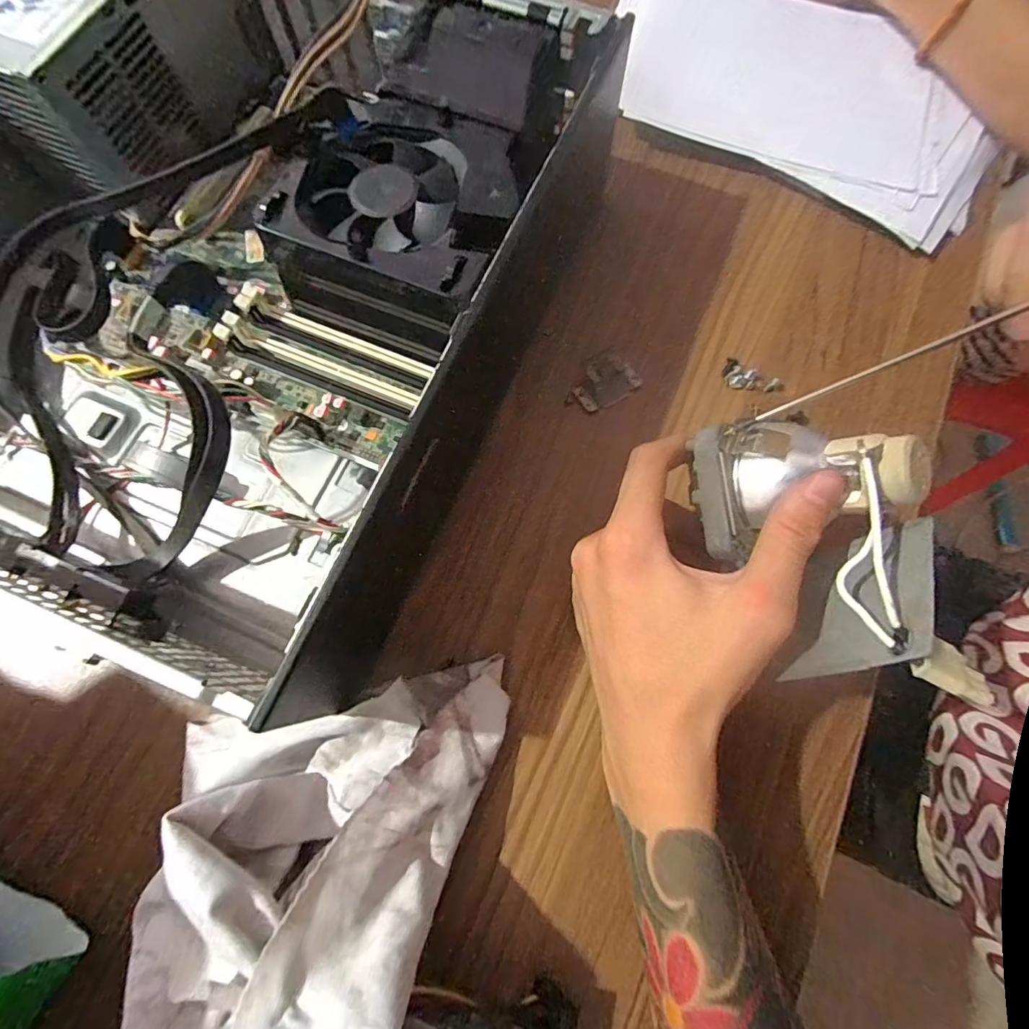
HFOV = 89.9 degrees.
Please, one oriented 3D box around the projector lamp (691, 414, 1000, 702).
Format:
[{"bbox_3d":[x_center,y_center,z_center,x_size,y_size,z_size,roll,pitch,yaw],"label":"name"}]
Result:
[{"bbox_3d":[0.116,0.012,0.200,0.068,0.053,0.110,-3,74,-2],"label":"projector lamp"}]

